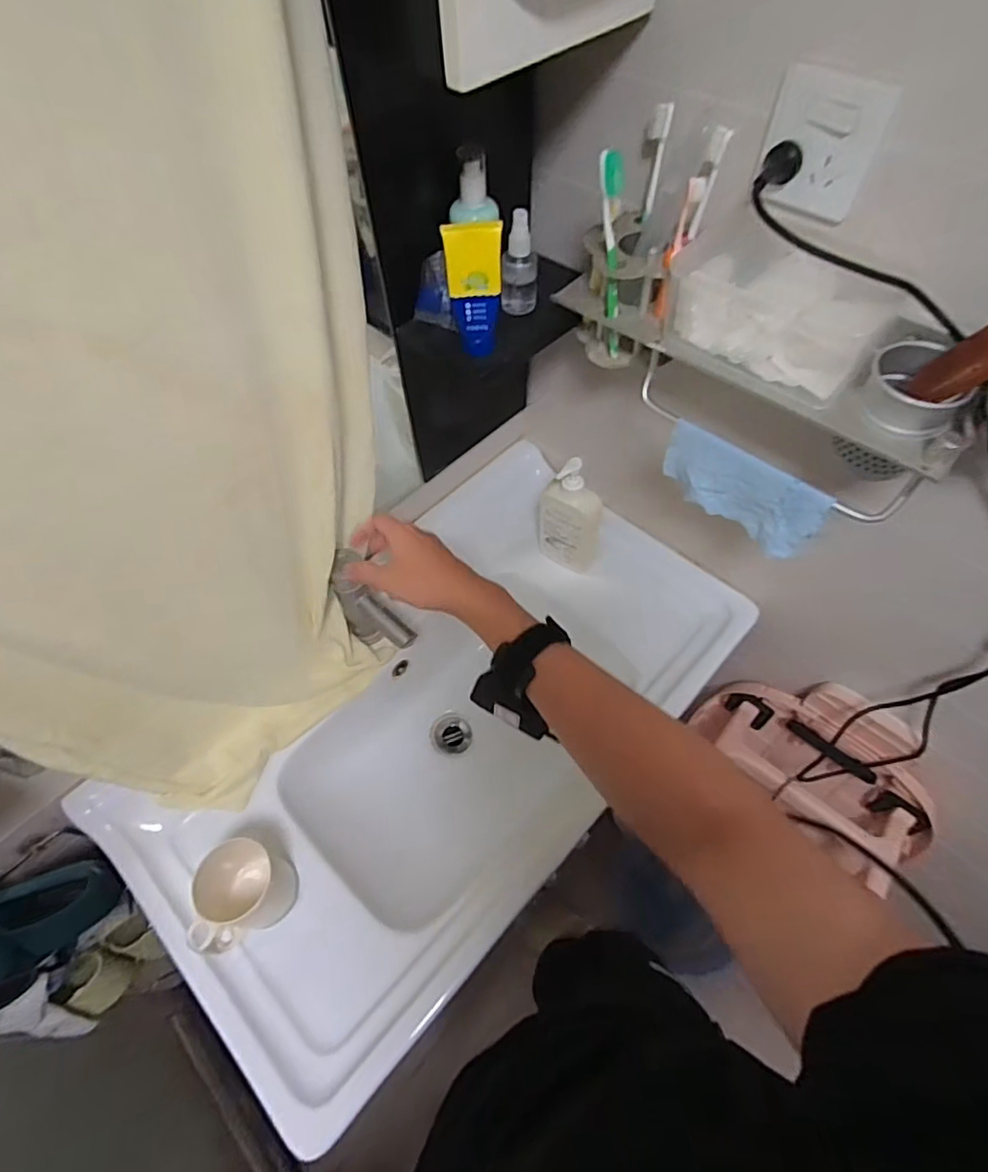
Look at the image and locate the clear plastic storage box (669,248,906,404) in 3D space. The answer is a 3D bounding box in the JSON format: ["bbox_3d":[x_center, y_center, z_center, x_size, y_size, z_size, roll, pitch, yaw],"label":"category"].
[{"bbox_3d":[0.248,-0.238,0.507,0.168,0.069,0.075,35,65,21],"label":"clear plastic storage box"}]

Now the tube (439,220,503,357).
[{"bbox_3d":[-0.018,-0.281,0.556,0.051,0.109,0.031,-5,57,-1],"label":"tube"}]

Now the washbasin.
[{"bbox_3d":[-0.058,0.202,0.837,0.466,0.220,0.819,39,67,23],"label":"washbasin"}]

